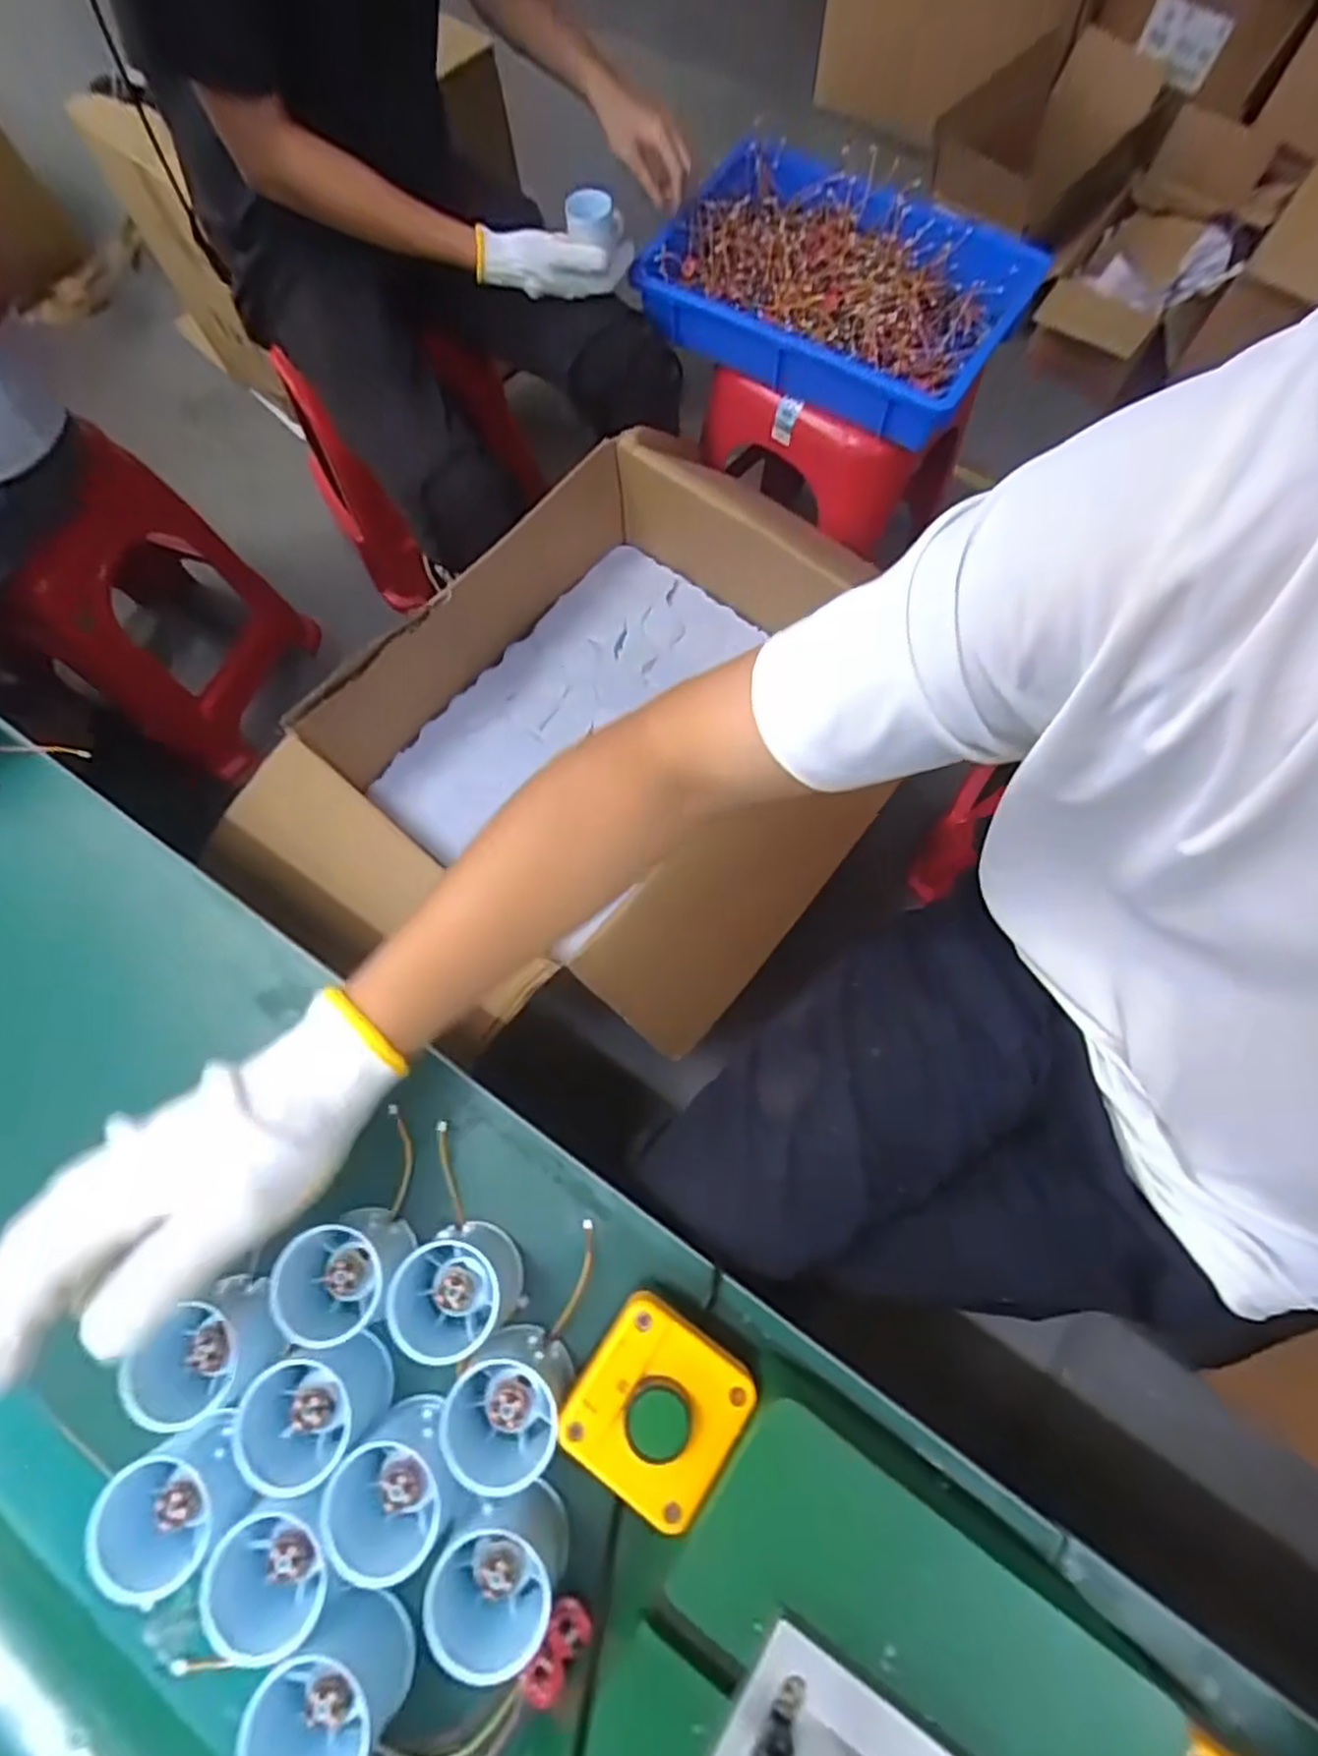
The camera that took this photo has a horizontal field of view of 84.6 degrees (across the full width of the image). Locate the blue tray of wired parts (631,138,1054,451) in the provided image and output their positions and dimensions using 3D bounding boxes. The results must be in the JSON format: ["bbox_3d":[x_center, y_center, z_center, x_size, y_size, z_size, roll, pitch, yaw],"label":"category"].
[{"bbox_3d":[0.212,-0.733,0.895,0.430,0.078,0.308,27,75,9],"label":"blue tray of wired parts"}]

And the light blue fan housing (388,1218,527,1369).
[{"bbox_3d":[-0.101,0.204,0.356,0.056,0.049,0.055,0,72,1],"label":"light blue fan housing"}]

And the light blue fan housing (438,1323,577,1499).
[{"bbox_3d":[-0.070,0.251,0.340,0.056,0.046,0.061,27,75,9],"label":"light blue fan housing"}]

